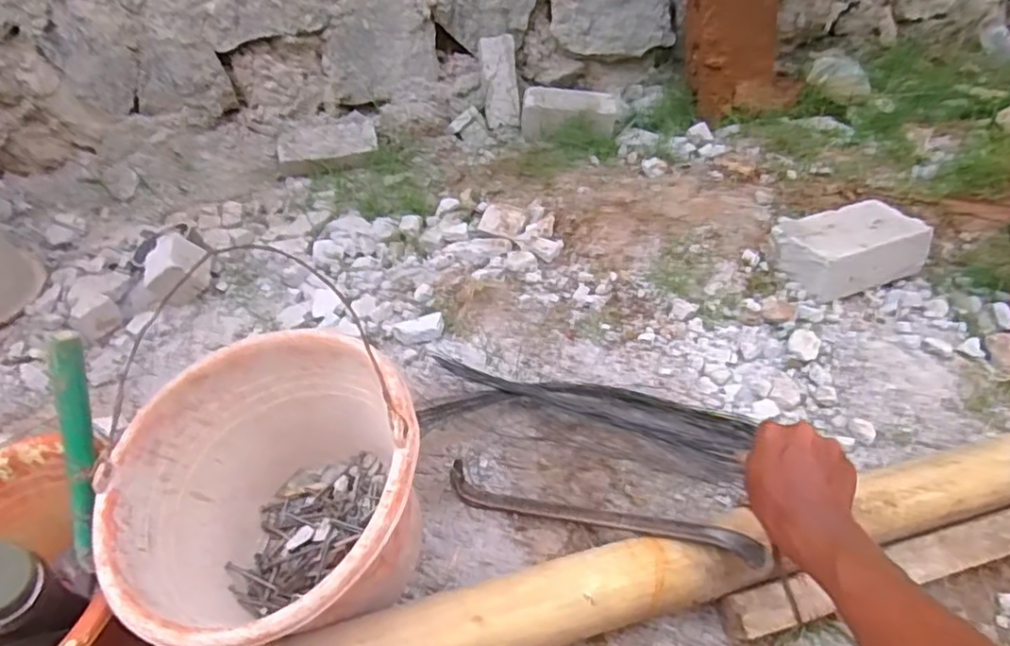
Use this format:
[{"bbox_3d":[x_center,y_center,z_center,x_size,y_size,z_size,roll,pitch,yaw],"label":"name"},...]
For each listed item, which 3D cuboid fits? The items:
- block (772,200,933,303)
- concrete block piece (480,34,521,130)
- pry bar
[{"bbox_3d":[0.507,-0.110,0.965,0.202,0.084,0.125,-19,45,-14],"label":"block"},{"bbox_3d":[-0.010,-0.547,1.473,0.078,0.196,0.037,-5,16,0],"label":"concrete block piece"},{"bbox_3d":[0.081,0.177,0.613,0.306,0.052,0.019,2,42,31],"label":"pry bar"}]

